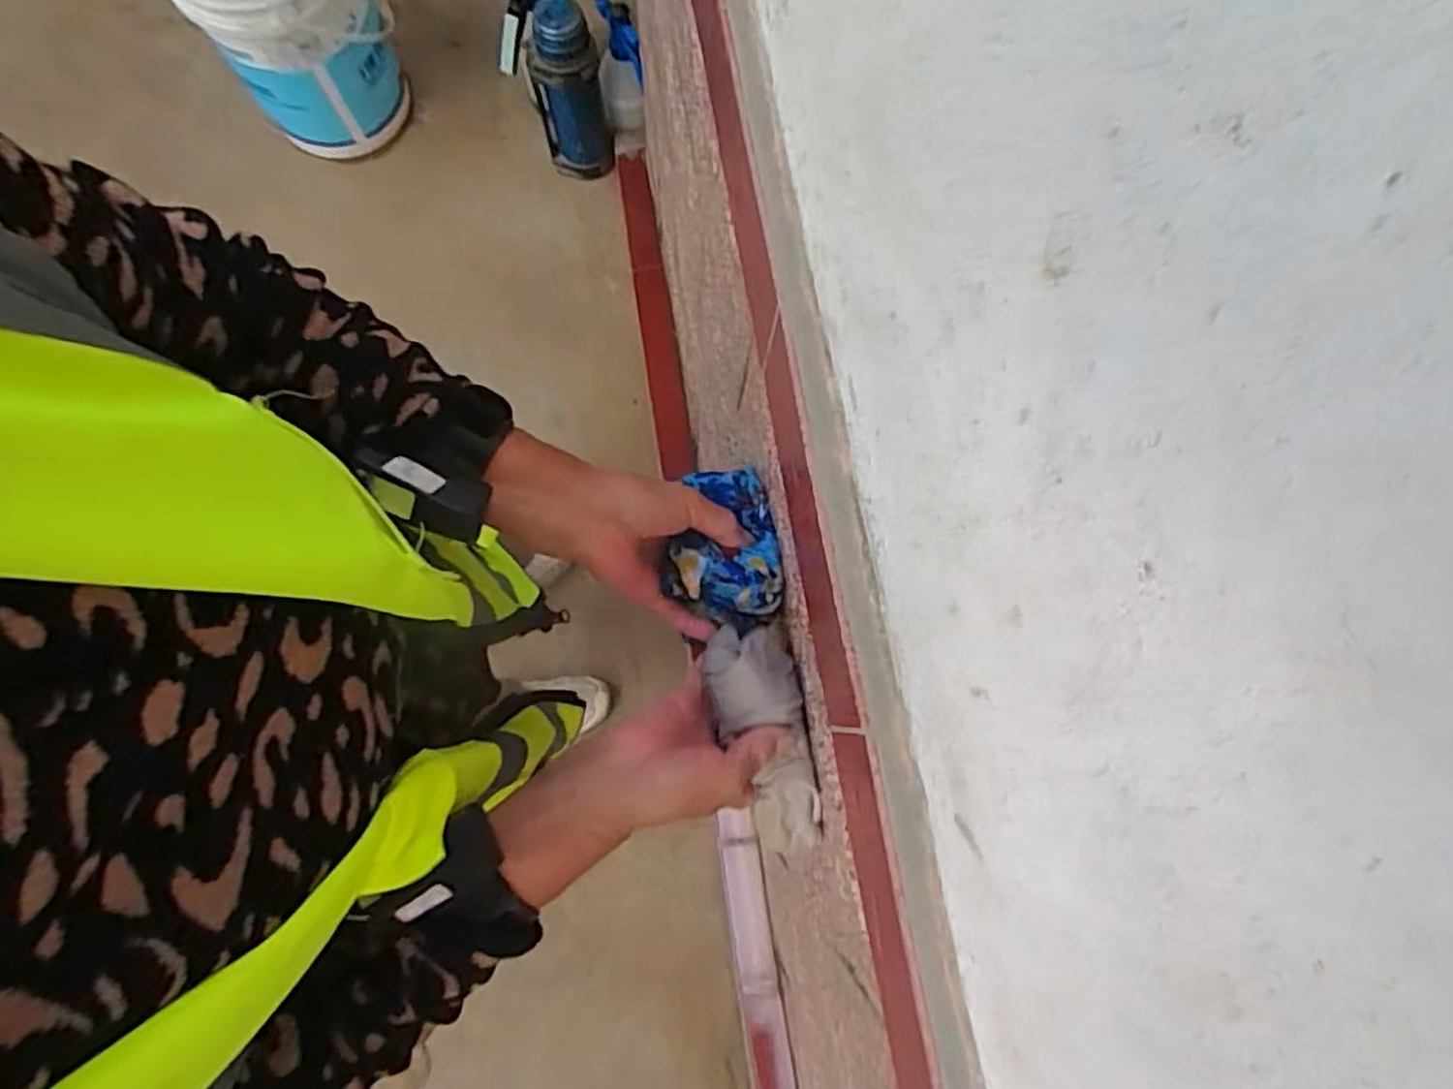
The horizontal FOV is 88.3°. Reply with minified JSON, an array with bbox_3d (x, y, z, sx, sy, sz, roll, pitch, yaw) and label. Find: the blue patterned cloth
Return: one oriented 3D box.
[{"bbox_3d":[0.000,0.000,0.491,0.069,0.054,0.116,-5,77,0],"label":"blue patterned cloth"}]

